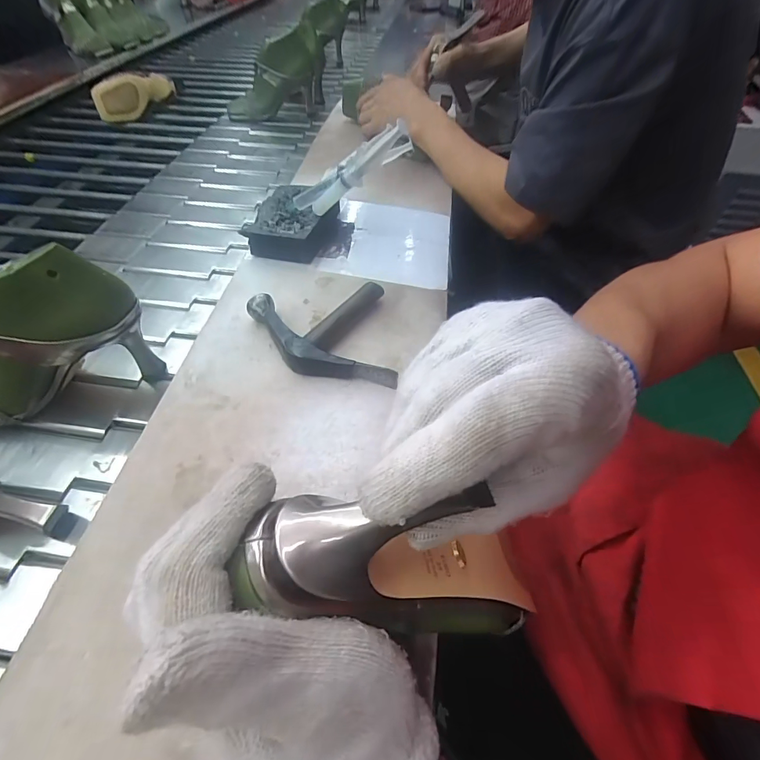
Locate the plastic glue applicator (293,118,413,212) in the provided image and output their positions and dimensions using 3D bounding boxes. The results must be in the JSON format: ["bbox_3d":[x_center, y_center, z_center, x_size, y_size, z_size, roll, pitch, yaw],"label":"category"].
[{"bbox_3d":[-0.037,-0.221,0.436,0.176,0.033,0.030,-4,36,48],"label":"plastic glue applicator"}]

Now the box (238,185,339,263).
[{"bbox_3d":[-0.104,-0.200,0.508,0.099,0.039,0.122,9,51,5],"label":"box"}]

